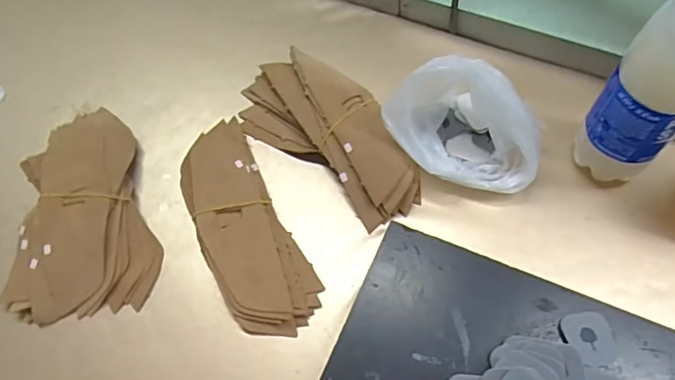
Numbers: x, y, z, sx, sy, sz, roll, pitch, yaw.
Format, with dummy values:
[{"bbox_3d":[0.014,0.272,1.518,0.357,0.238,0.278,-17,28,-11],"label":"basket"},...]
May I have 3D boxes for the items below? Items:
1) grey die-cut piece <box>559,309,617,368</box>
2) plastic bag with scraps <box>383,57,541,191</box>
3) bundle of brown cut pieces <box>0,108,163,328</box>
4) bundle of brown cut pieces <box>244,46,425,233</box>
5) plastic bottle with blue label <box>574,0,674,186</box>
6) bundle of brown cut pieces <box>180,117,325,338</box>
[{"bbox_3d":[0.181,0.106,0.372,0.033,0.004,0.038,-11,62,-3],"label":"grey die-cut piece"},{"bbox_3d":[0.103,-0.046,0.438,0.097,0.086,0.122,-33,66,-14],"label":"plastic bag with scraps"},{"bbox_3d":[-0.222,0.012,0.451,0.119,0.035,0.186,-9,62,-1],"label":"bundle of brown cut pieces"},{"bbox_3d":[-0.006,-0.055,0.477,0.096,0.040,0.200,-42,68,-17],"label":"bundle of brown cut pieces"},{"bbox_3d":[0.233,-0.073,0.379,0.054,0.206,0.059,-1,62,2],"label":"plastic bottle with blue label"},{"bbox_3d":[-0.082,0.031,0.445,0.073,0.020,0.194,-26,64,-10],"label":"bundle of brown cut pieces"}]

